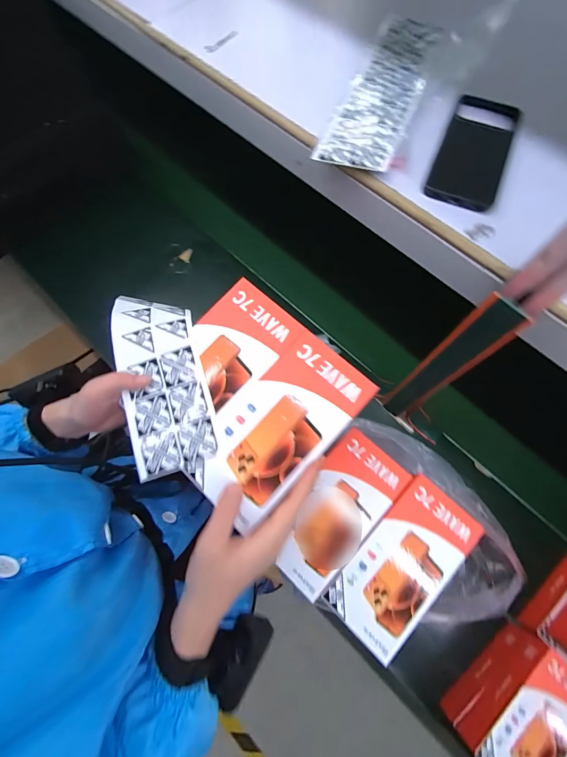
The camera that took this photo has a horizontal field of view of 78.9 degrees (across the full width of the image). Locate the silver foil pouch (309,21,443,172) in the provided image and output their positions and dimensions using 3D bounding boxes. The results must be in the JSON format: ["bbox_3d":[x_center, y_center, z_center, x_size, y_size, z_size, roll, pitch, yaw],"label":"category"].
[{"bbox_3d":[0.126,-0.363,0.432,0.091,0.011,0.280,17,69,16],"label":"silver foil pouch"}]

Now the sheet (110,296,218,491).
[{"bbox_3d":[-0.123,-0.001,0.349,0.084,0.019,0.208,-19,72,-6],"label":"sheet"}]

